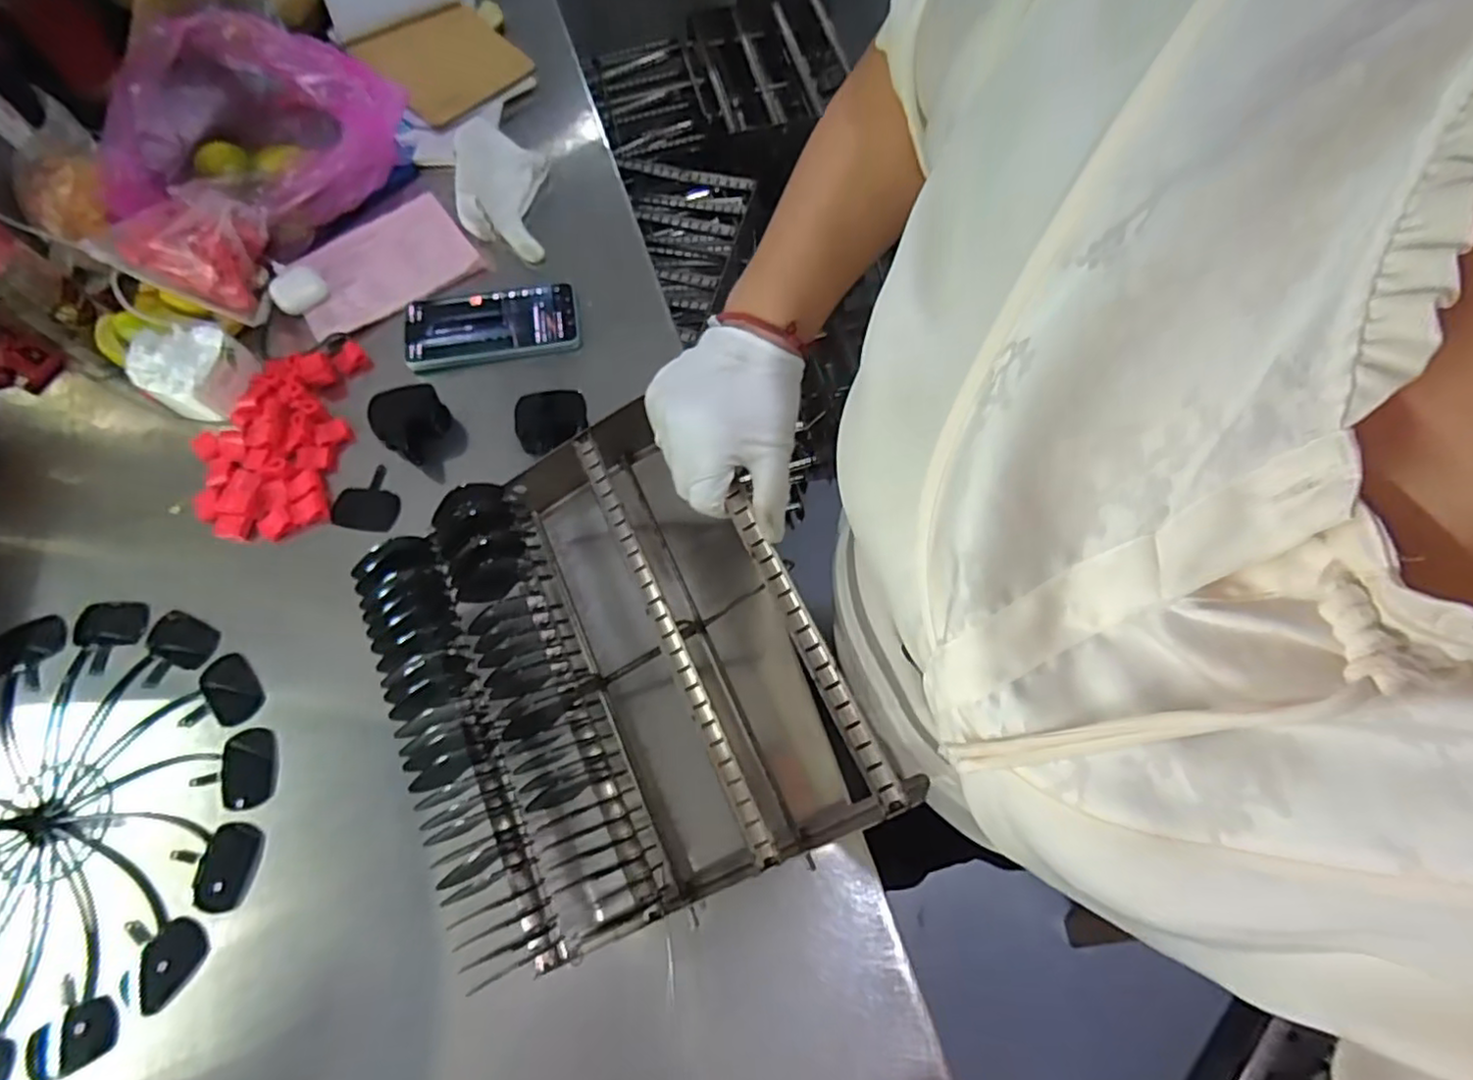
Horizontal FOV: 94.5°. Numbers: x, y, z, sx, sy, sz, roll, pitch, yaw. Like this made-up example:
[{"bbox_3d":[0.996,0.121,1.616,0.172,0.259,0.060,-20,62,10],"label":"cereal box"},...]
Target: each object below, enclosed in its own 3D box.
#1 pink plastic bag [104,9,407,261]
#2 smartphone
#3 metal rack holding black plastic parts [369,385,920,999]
[{"bbox_3d":[-0.476,-0.393,0.665,0.260,0.129,0.188,5,68,3],"label":"pink plastic bag"},{"bbox_3d":[-0.233,-0.204,0.647,0.159,0.016,0.077,-11,68,-4],"label":"smartphone"},{"bbox_3d":[-0.091,0.084,0.440,0.255,0.105,0.303,-25,69,-9],"label":"metal rack holding black plastic parts"}]

